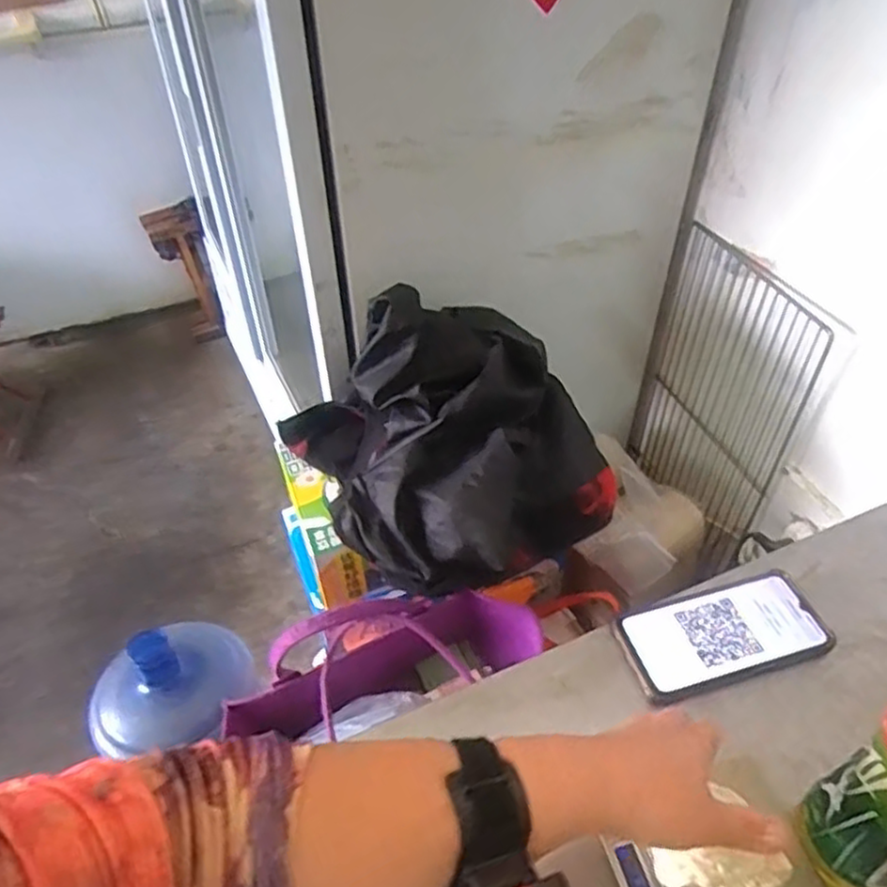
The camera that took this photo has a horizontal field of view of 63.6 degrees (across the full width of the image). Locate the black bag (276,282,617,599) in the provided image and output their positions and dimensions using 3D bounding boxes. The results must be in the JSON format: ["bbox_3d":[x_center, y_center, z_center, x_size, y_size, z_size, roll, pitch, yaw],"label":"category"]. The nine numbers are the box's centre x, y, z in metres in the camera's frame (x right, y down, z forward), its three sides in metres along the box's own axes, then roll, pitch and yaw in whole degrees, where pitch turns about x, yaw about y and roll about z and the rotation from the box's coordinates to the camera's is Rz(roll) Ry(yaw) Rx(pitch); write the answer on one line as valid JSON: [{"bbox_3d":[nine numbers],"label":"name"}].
[{"bbox_3d":[0.012,-0.014,0.838,0.314,0.211,0.317,-23,48,-22],"label":"black bag"}]

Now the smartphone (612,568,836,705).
[{"bbox_3d":[0.230,0.157,0.591,0.166,0.013,0.079,-12,45,-13],"label":"smartphone"}]

